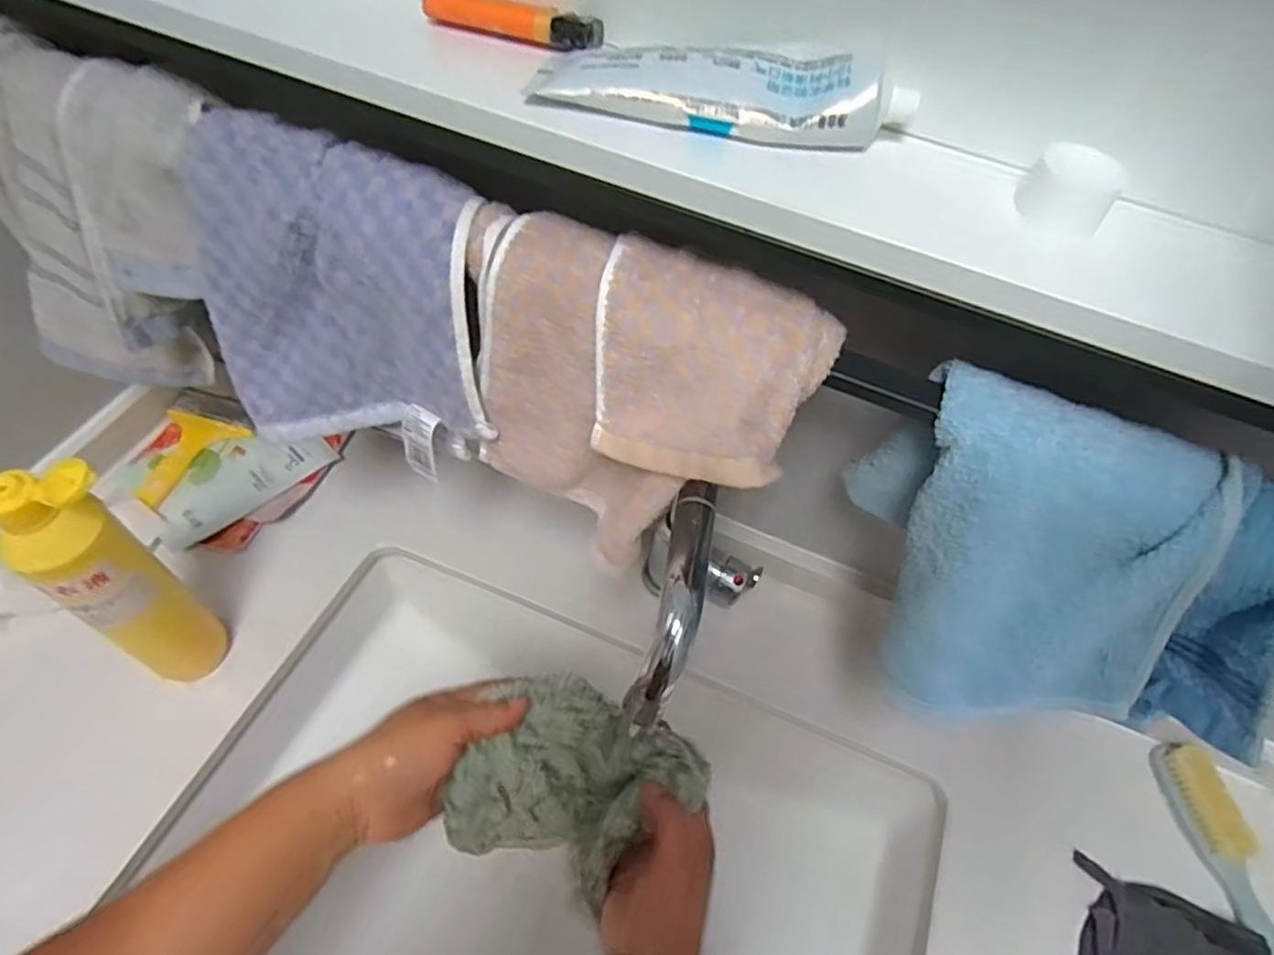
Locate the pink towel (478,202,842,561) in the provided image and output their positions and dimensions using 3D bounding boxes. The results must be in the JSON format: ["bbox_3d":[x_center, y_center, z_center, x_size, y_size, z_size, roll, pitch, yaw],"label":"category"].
[{"bbox_3d":[-0.011,-0.040,0.382,0.183,0.156,0.105,34,58,16],"label":"pink towel"}]

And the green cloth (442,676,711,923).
[{"bbox_3d":[-0.032,0.199,0.446,0.134,0.079,0.114,20,58,10],"label":"green cloth"}]

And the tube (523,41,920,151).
[{"bbox_3d":[0.035,-0.165,0.293,0.154,0.024,0.036,9,55,0],"label":"tube"}]

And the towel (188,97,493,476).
[{"bbox_3d":[-0.166,-0.095,0.405,0.175,0.184,0.047,15,37,11],"label":"towel"}]

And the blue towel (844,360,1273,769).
[{"bbox_3d":[0.201,0.054,0.347,0.203,0.159,0.094,27,57,12],"label":"blue towel"}]

